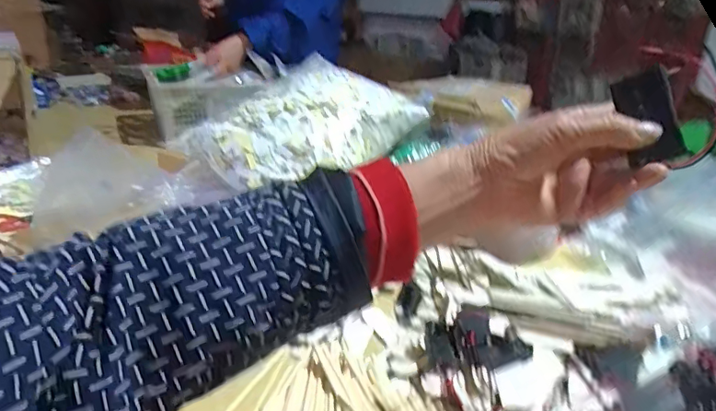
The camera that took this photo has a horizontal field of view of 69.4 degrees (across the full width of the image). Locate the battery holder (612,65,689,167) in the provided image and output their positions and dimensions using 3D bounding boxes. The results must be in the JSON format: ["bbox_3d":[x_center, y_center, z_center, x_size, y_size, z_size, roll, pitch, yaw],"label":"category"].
[{"bbox_3d":[0.186,-0.055,0.329,0.022,0.057,0.030,-11,-8,-30],"label":"battery holder"}]

